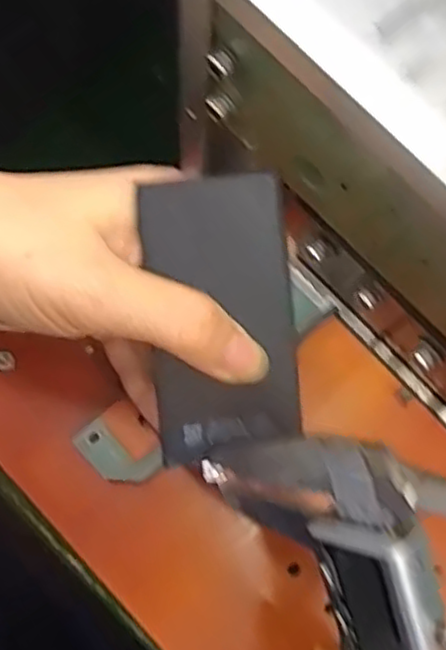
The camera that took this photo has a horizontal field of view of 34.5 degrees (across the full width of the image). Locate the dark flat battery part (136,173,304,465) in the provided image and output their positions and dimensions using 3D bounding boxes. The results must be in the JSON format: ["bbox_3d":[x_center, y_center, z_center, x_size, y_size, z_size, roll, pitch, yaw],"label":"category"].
[{"bbox_3d":[0.000,-0.002,0.215,0.043,0.004,0.082,-3,98,1],"label":"dark flat battery part"}]

